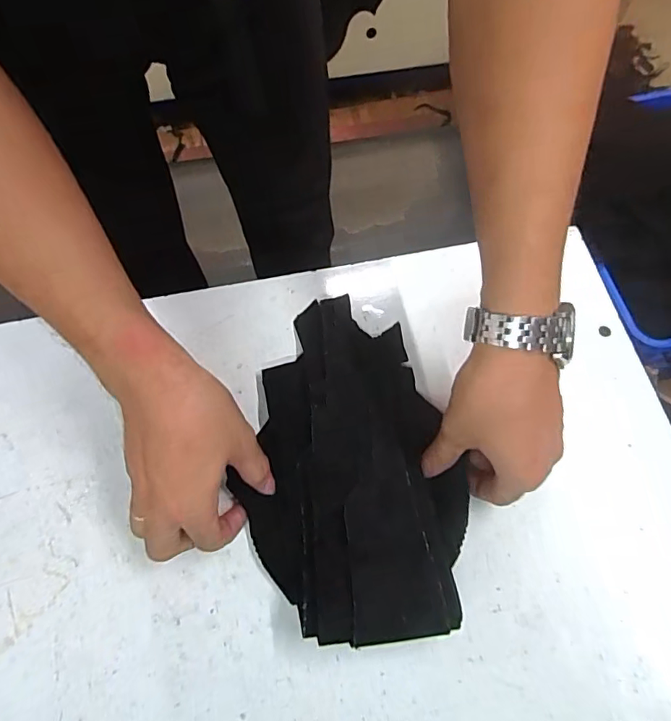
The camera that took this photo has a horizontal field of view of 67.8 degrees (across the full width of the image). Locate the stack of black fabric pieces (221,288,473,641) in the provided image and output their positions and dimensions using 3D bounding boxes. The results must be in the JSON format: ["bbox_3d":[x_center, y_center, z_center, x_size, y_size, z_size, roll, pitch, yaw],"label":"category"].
[{"bbox_3d":[0.007,0.066,0.381,0.159,0.050,0.257,-9,68,-3],"label":"stack of black fabric pieces"}]

